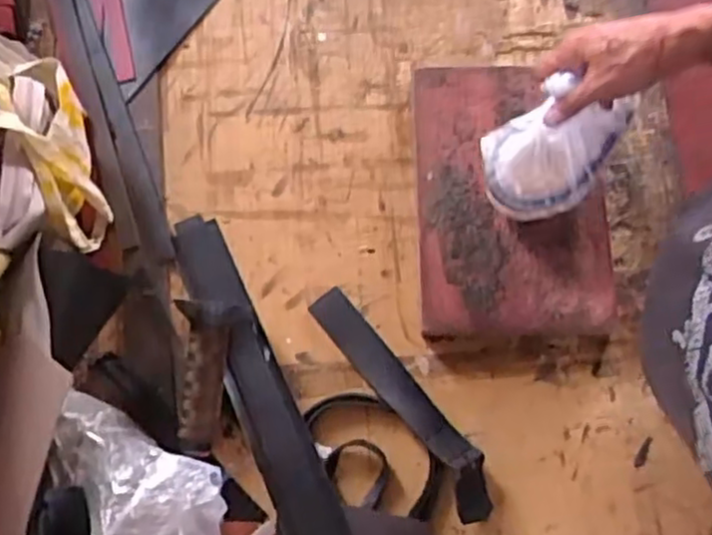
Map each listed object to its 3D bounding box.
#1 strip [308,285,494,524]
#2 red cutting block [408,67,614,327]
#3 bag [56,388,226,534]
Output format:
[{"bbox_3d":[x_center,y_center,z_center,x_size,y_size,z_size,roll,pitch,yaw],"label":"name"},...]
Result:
[{"bbox_3d":[0.046,0.123,0.672,0.044,0.038,0.254,-35,77,-9],"label":"strip"},{"bbox_3d":[0.161,-0.074,0.735,0.197,0.043,0.293,-1,75,0],"label":"red cutting block"},{"bbox_3d":[-0.172,0.201,0.597,0.125,0.085,0.244,-20,76,-5],"label":"bag"}]

